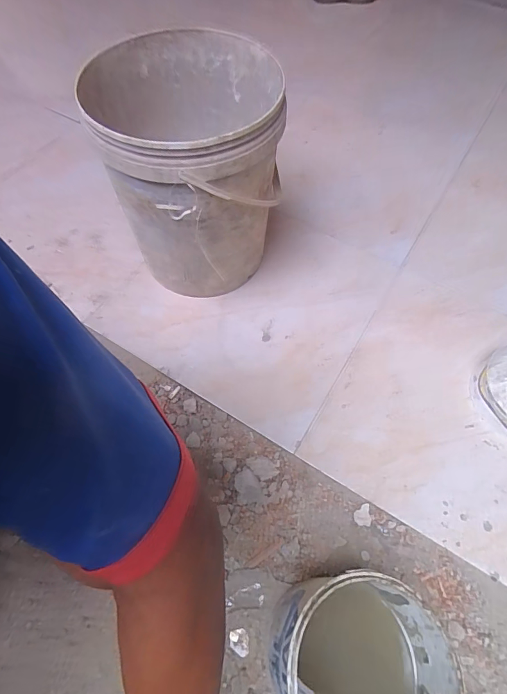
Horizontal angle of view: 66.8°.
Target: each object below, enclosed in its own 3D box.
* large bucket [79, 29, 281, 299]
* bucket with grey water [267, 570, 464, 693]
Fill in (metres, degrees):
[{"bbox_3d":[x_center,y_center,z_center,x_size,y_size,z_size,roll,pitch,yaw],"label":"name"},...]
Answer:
[{"bbox_3d":[-0.100,-0.317,0.730,0.288,0.367,0.333,-14,63,-9],"label":"large bucket"},{"bbox_3d":[0.122,0.379,0.466,0.180,0.207,0.189,1,61,-1],"label":"bucket with grey water"}]

